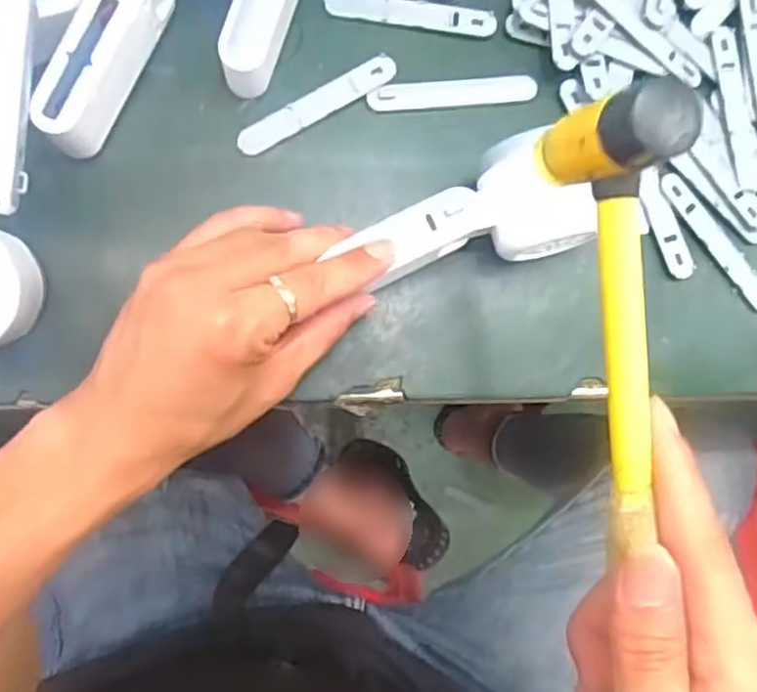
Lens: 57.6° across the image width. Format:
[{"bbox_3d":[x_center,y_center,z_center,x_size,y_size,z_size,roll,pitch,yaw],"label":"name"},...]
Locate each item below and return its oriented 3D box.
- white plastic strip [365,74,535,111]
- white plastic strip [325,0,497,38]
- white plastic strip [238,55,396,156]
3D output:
[{"bbox_3d":[0.041,-0.140,0.380,0.091,0.009,0.015,-5,84,-7],"label":"white plastic strip"},{"bbox_3d":[0.019,-0.186,0.384,0.093,0.004,0.017,6,82,-6],"label":"white plastic strip"},{"bbox_3d":[-0.033,-0.130,0.370,0.093,0.007,0.015,-30,87,-9],"label":"white plastic strip"}]

